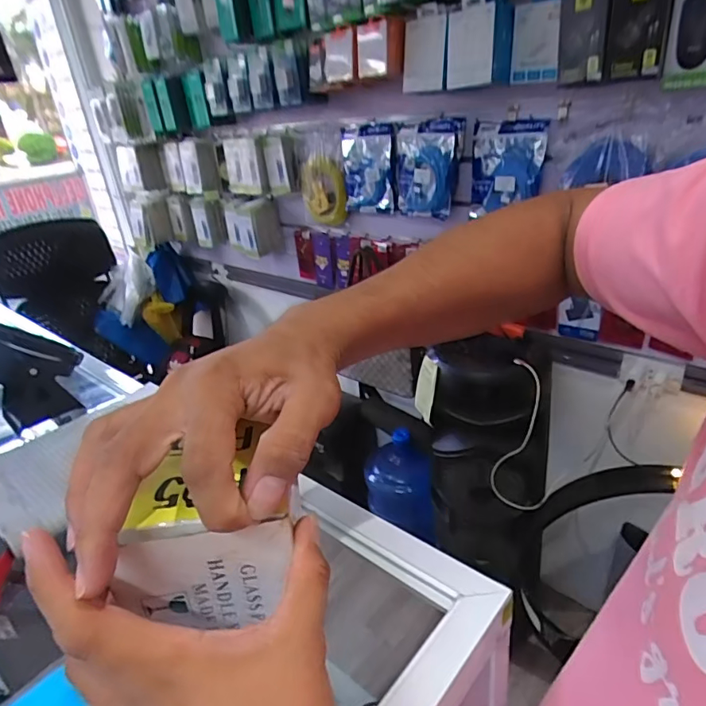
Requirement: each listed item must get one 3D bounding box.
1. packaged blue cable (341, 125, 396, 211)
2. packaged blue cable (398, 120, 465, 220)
[{"bbox_3d":[0.042,-0.478,1.316,0.184,0.225,0.022,21,41,36],"label":"packaged blue cable"},{"bbox_3d":[0.172,-0.444,1.215,0.171,0.237,0.040,18,41,23],"label":"packaged blue cable"}]

